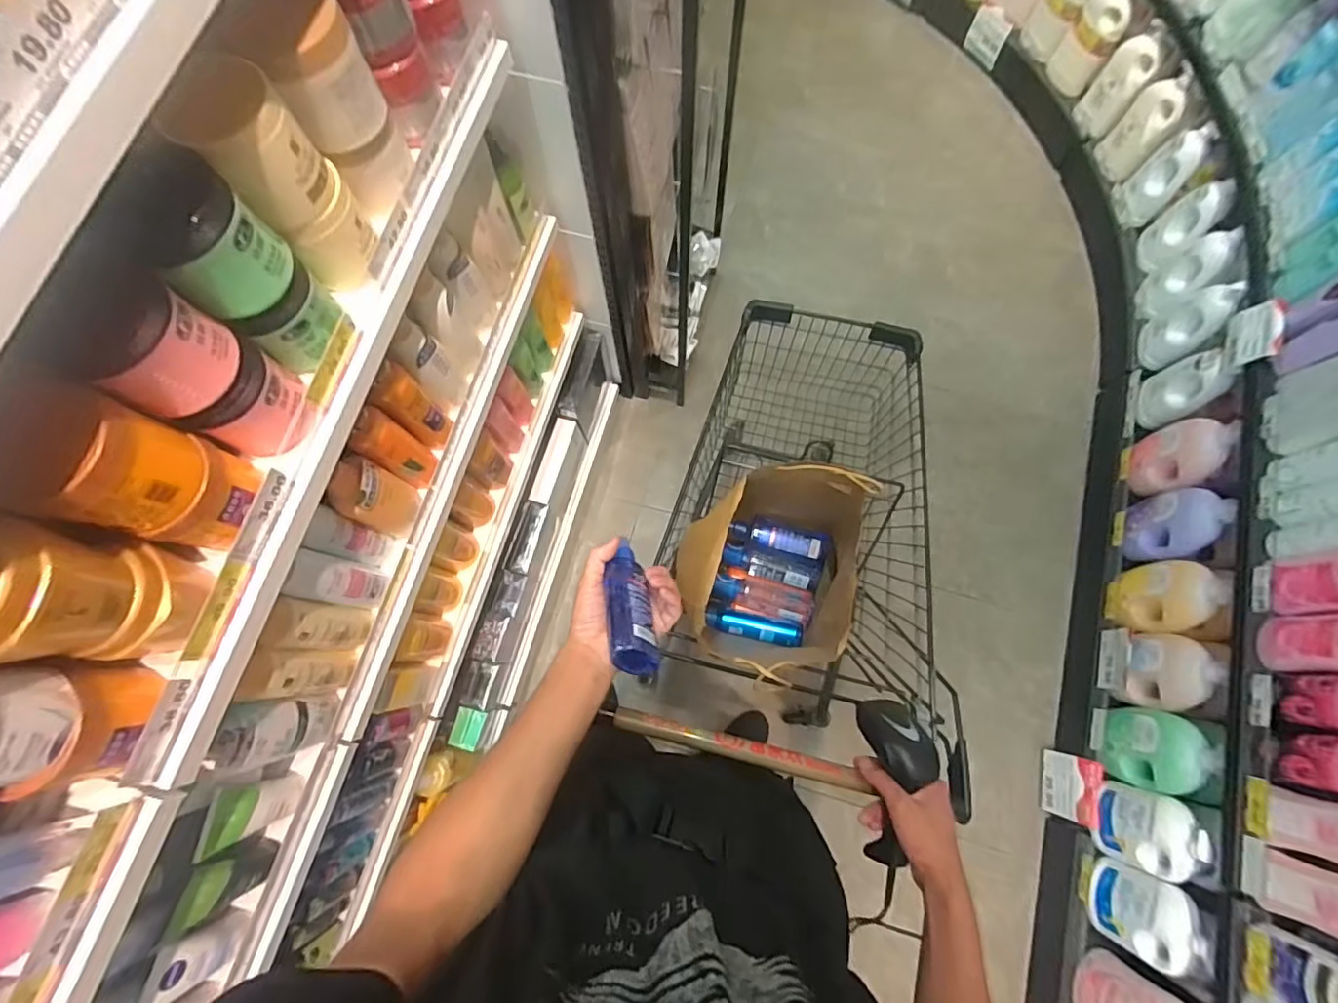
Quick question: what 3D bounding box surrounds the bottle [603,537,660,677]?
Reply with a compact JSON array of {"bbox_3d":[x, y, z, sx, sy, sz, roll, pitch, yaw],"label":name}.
[{"bbox_3d":[-0.042,0.106,0.619,0.044,0.050,0.153,-10,48,-1],"label":"bottle"}]

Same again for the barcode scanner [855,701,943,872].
[{"bbox_3d":[0.266,0.334,0.670,0.075,0.071,0.185,3,85,2],"label":"barcode scanner"}]

